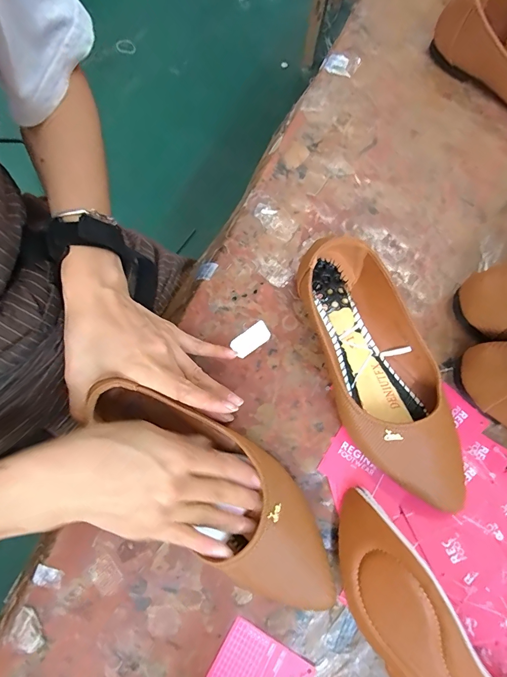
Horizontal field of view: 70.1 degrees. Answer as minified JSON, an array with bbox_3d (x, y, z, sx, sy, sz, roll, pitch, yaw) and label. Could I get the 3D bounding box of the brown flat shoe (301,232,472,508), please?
[{"bbox_3d":[0.111,0.024,0.320,0.093,0.056,0.249,-18,78,-3],"label":"brown flat shoe"}]

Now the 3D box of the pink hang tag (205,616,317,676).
[{"bbox_3d":[0.006,0.272,0.292,0.074,0.004,0.052,30,79,7],"label":"pink hang tag"}]

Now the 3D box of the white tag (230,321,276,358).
[{"bbox_3d":[-0.001,-0.001,0.354,0.043,0.004,0.020,-39,80,-8],"label":"white tag"}]

